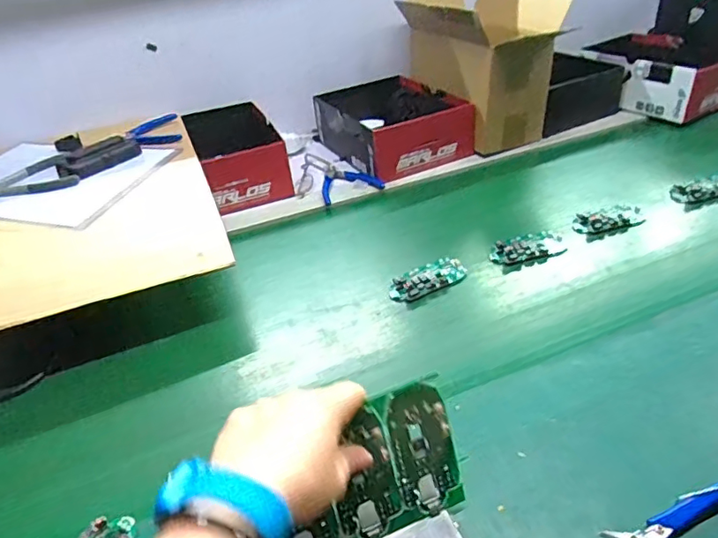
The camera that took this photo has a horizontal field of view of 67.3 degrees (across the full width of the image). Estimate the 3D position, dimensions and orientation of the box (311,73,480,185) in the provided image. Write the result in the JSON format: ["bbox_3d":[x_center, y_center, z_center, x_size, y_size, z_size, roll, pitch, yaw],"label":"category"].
[{"bbox_3d":[0.046,-0.251,0.908,0.175,0.088,0.256,-22,40,-21],"label":"box"}]

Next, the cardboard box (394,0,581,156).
[{"bbox_3d":[0.199,-0.341,0.915,0.162,0.212,0.259,-20,38,-18],"label":"cardboard box"}]

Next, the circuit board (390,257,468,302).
[{"bbox_3d":[0.082,0.012,0.647,0.099,0.011,0.046,-19,39,-18],"label":"circuit board"}]

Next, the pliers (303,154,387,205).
[{"bbox_3d":[-0.031,-0.162,0.880,0.092,0.011,0.172,-14,38,-12],"label":"pliers"}]

